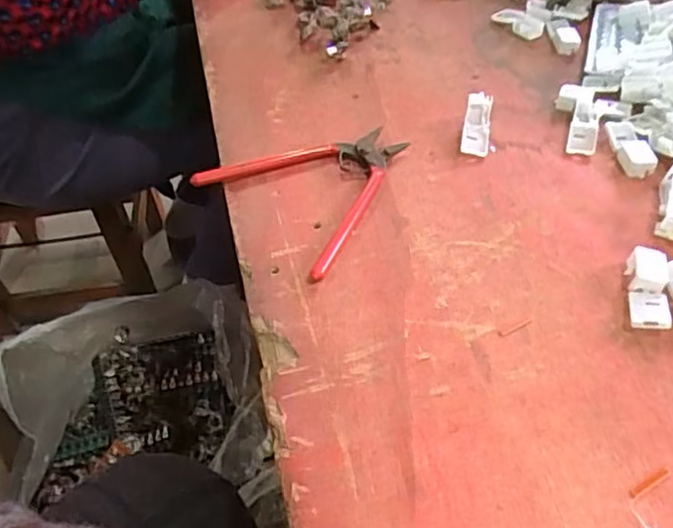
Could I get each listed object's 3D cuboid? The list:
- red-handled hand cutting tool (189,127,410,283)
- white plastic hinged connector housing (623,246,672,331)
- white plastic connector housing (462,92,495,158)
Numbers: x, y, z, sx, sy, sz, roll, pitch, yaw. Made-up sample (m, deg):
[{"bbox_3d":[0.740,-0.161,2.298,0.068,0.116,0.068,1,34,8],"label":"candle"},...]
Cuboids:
[{"bbox_3d":[-0.008,-0.059,0.437,0.135,0.012,0.128,-37,54,-27],"label":"red-handled hand cutting tool"},{"bbox_3d":[0.176,0.015,0.354,0.021,0.015,0.053,10,48,13],"label":"white plastic hinged connector housing"},{"bbox_3d":[0.108,-0.104,0.474,0.023,0.010,0.058,7,60,10],"label":"white plastic connector housing"}]

